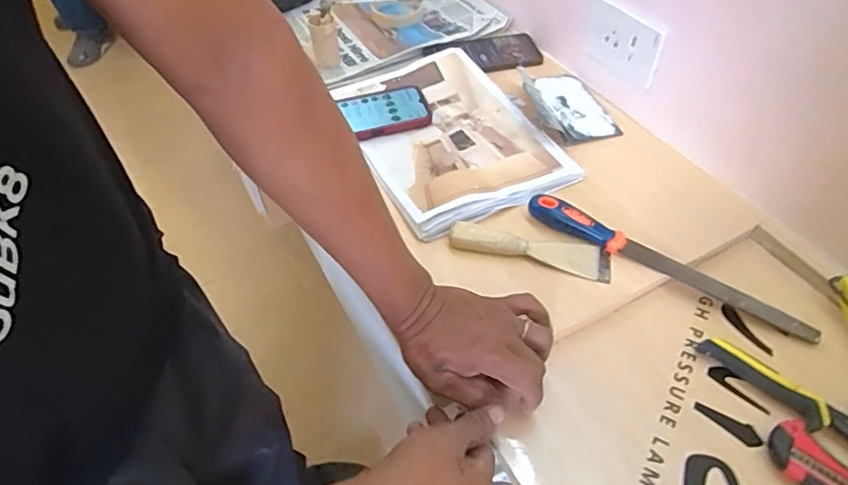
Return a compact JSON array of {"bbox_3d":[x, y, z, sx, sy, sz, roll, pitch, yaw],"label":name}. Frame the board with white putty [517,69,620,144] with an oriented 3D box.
[{"bbox_3d":[0.185,-0.185,0.726,0.093,0.016,0.152,-13,50,-9],"label":"board with white putty"}]

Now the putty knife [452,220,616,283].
[{"bbox_3d":[0.109,0.002,0.560,0.162,0.021,0.039,12,50,13],"label":"putty knife"}]

